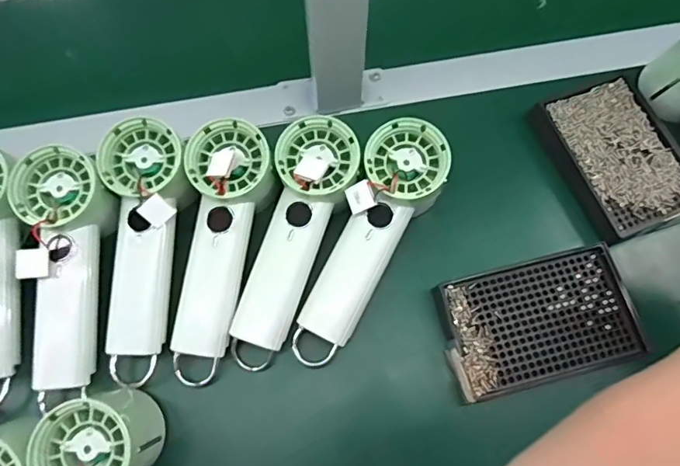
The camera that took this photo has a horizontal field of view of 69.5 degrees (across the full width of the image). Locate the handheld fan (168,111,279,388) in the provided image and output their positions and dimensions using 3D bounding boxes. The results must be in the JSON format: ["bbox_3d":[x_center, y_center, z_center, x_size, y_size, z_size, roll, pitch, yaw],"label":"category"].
[{"bbox_3d":[-0.093,0.014,0.378,0.066,0.034,0.201,8,86,3],"label":"handheld fan"}]

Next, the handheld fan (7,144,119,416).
[{"bbox_3d":[-0.206,0.029,0.374,0.064,0.035,0.184,-4,86,-2],"label":"handheld fan"}]

